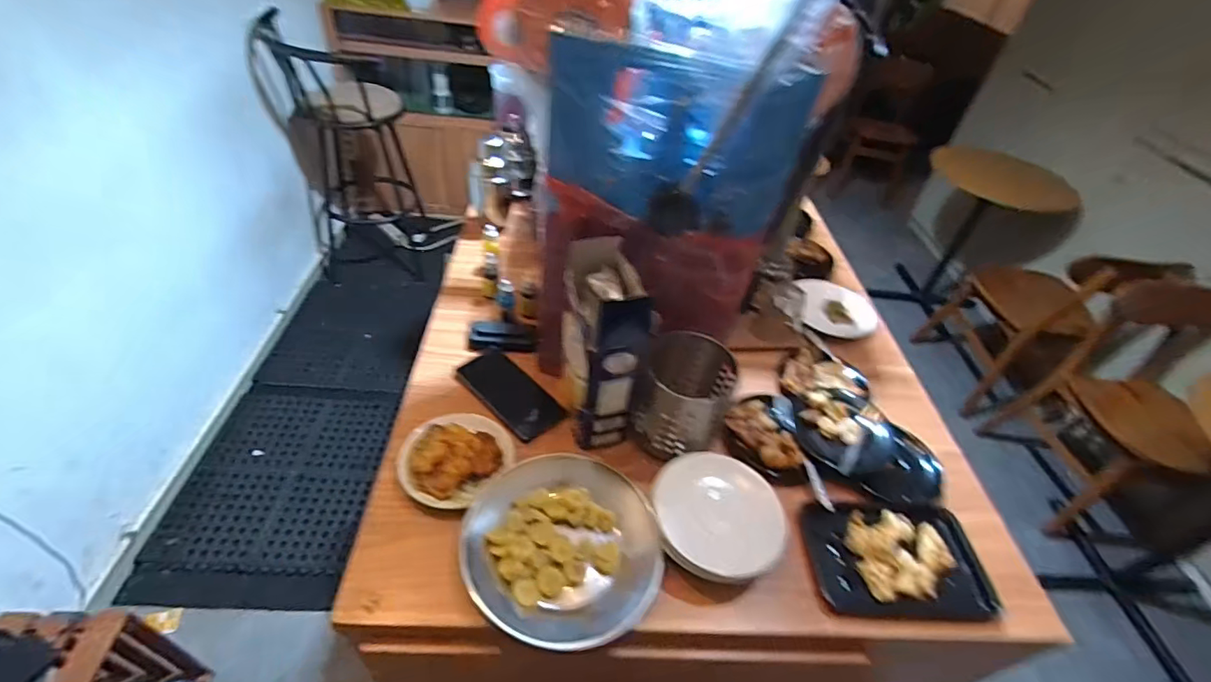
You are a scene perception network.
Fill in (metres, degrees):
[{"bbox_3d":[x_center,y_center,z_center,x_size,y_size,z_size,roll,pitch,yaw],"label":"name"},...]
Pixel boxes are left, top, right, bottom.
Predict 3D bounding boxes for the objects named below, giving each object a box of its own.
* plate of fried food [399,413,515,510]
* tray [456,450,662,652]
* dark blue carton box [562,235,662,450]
[{"bbox_3d":[-0.189,0.132,0.643,0.118,0.049,0.125,5,43,-5],"label":"plate of fried food"},{"bbox_3d":[-0.048,0.226,0.593,0.208,0.039,0.206,-1,43,-11],"label":"tray"},{"bbox_3d":[-0.001,0.010,0.648,0.080,0.244,0.119,-7,45,-17],"label":"dark blue carton box"}]

